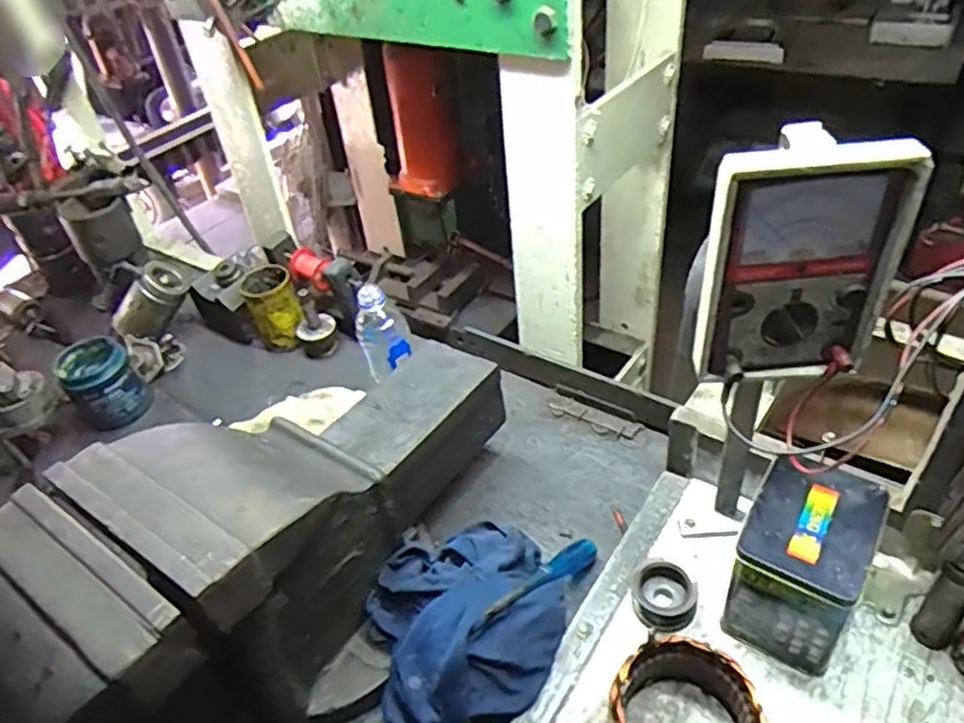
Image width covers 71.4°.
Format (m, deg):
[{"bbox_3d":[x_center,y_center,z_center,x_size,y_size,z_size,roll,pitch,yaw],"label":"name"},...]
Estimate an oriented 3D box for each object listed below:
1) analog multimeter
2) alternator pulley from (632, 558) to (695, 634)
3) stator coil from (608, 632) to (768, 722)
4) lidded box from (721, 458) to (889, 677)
[{"bbox_3d":[0.217,-0.066,0.476,0.136,0.171,0.058,-4,41,3],"label":"analog multimeter"},{"bbox_3d":[0.171,0.223,0.635,0.055,0.038,0.056,-4,41,3],"label":"alternator pulley"},{"bbox_3d":[0.160,0.290,0.529,0.116,0.069,0.110,-4,41,3],"label":"stator coil"},{"bbox_3d":[0.280,0.178,0.592,0.090,0.127,0.127,22,48,29],"label":"lidded box"}]

